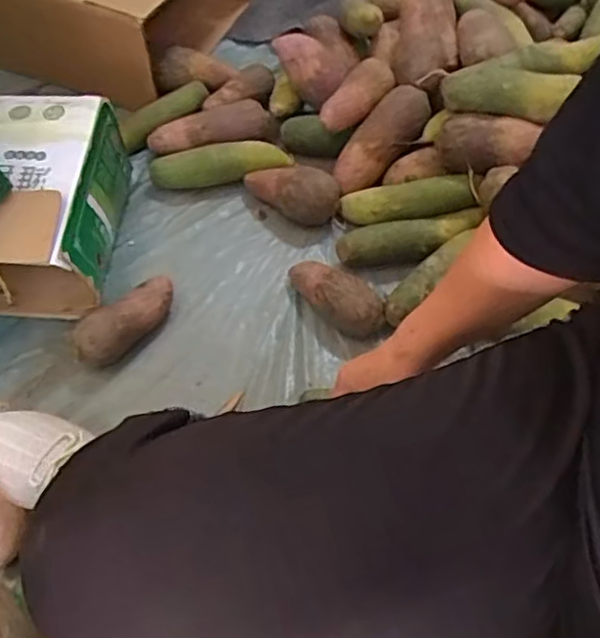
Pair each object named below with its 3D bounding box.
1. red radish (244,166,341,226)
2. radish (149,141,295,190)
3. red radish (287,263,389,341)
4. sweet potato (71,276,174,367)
[{"bbox_3d":[-0.015,-0.179,0.898,0.143,0.063,0.063,18,58,10],"label":"red radish"},{"bbox_3d":[-0.116,-0.228,0.941,0.202,0.044,0.044,-7,57,-5],"label":"radish"},{"bbox_3d":[0.040,-0.030,0.804,0.142,0.059,0.059,34,62,20],"label":"red radish"},{"bbox_3d":[-0.210,0.000,0.781,0.142,0.053,0.066,-37,64,-22],"label":"sweet potato"}]

